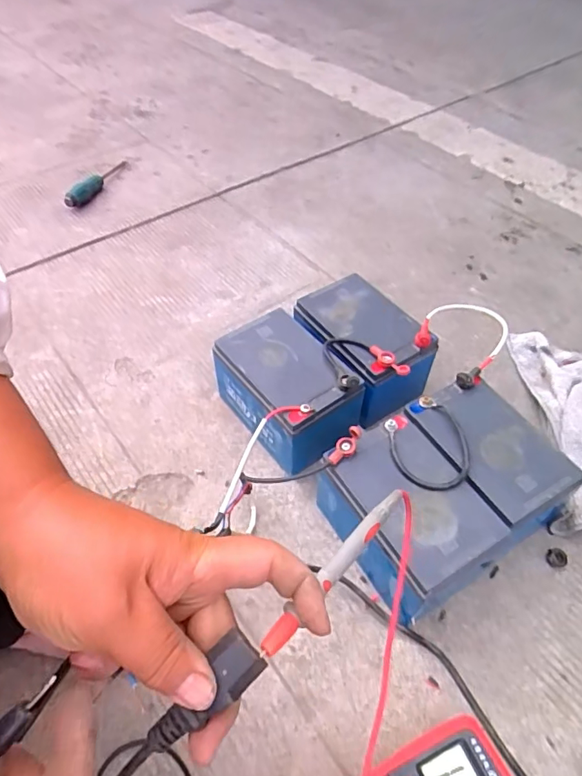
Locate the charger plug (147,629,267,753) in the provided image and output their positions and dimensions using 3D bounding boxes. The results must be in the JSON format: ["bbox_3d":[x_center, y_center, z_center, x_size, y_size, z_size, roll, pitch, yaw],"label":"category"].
[{"bbox_3d":[-0.038,0.136,0.223,0.056,0.012,0.021,-42,59,-8],"label":"charger plug"}]

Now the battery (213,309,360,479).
[{"bbox_3d":[-0.008,0.003,0.588,0.105,0.110,0.152,-24,53,-20],"label":"battery"}]

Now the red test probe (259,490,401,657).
[{"bbox_3d":[0.029,0.093,0.276,0.010,0.011,0.131,32,44,25],"label":"red test probe"}]

